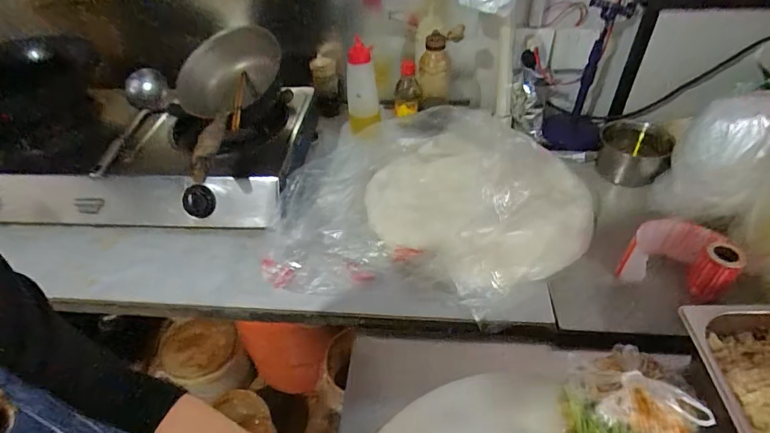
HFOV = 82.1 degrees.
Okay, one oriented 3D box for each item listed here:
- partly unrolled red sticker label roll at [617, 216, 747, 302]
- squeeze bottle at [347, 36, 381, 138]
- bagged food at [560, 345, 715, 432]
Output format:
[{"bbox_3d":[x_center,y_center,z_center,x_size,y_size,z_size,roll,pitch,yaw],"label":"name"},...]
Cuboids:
[{"bbox_3d":[0.440,0.060,0.668,0.143,0.074,0.096,13,46,16],"label":"partly unrolled red sticker label roll"},{"bbox_3d":[-0.049,-0.266,0.945,0.068,0.186,0.065,-6,44,-2],"label":"squeeze bottle"},{"bbox_3d":[0.284,0.219,0.524,0.127,0.098,0.125,-2,44,2],"label":"bagged food"}]

